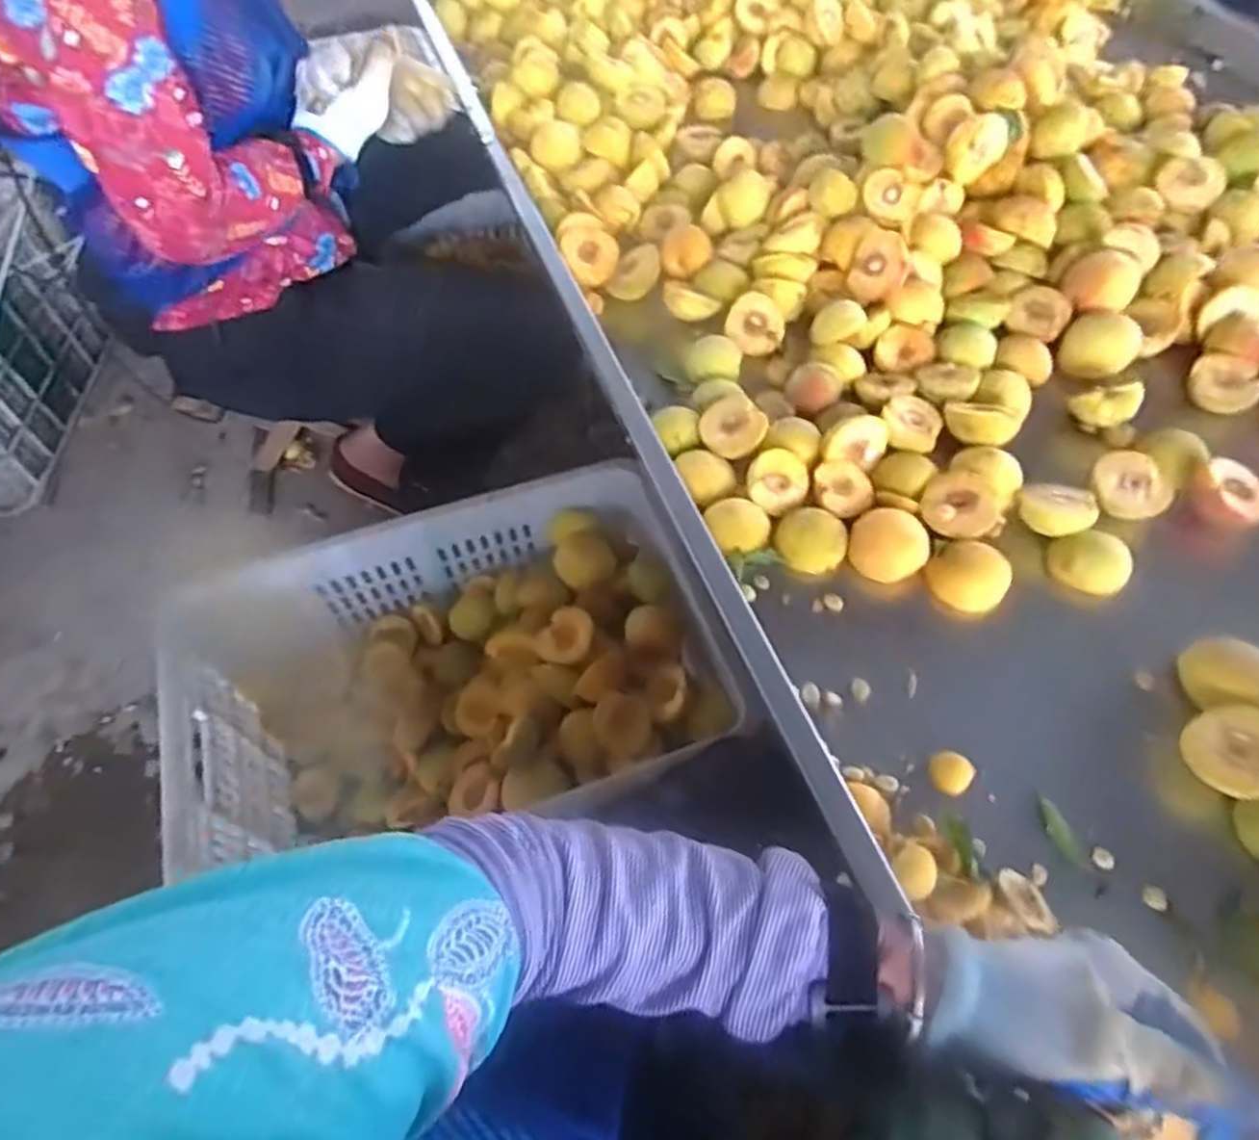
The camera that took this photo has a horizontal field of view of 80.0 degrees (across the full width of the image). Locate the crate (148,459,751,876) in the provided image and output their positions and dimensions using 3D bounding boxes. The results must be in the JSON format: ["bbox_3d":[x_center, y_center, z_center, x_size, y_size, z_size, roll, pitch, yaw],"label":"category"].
[{"bbox_3d":[-0.190,0.141,0.855,0.513,0.272,0.320,-14,57,-8],"label":"crate"}]

